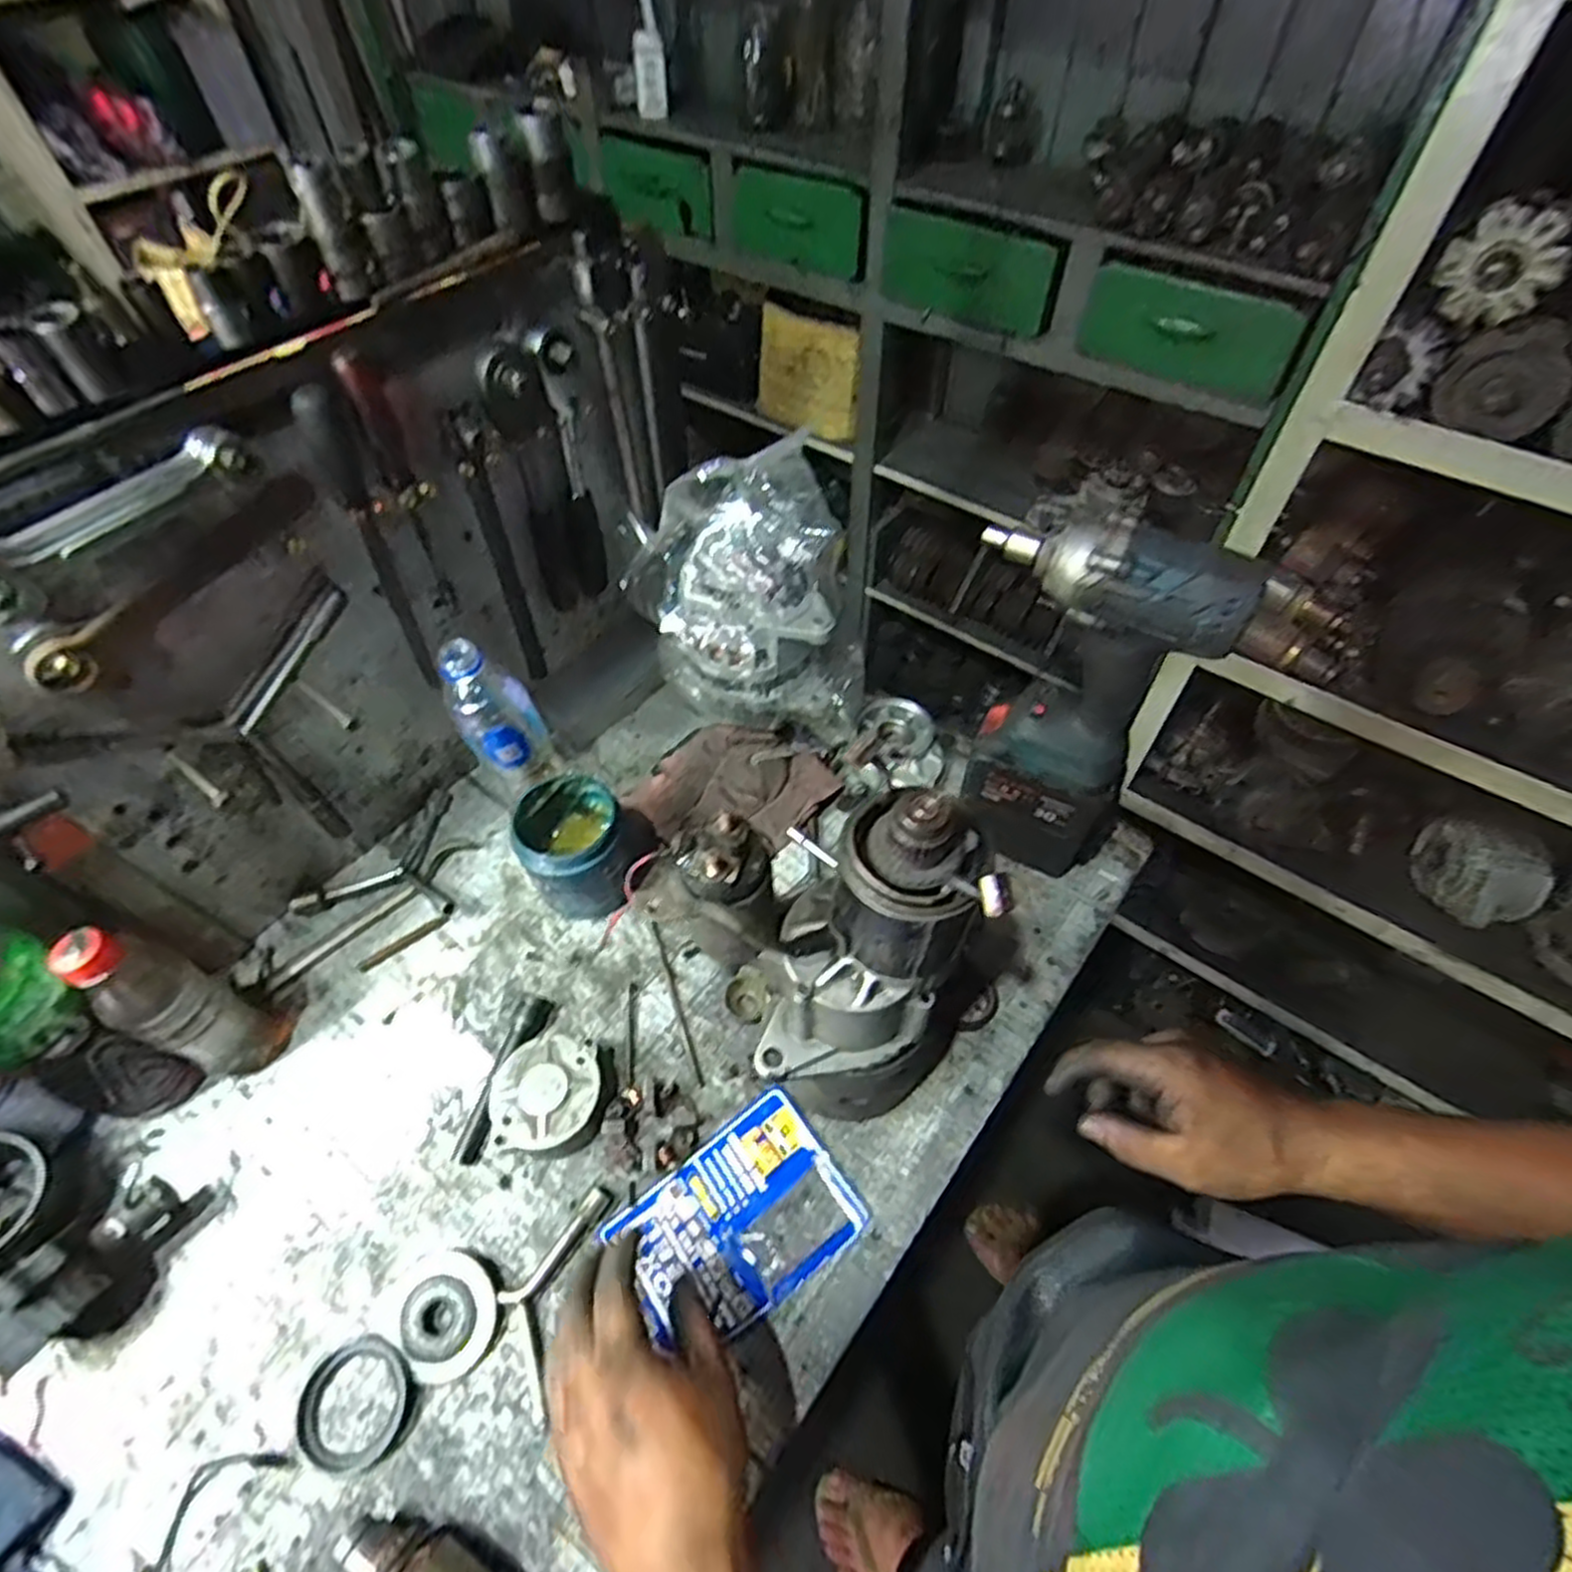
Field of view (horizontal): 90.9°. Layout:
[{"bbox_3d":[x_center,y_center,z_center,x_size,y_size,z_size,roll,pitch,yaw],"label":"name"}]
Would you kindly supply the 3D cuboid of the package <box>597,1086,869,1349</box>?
[{"bbox_3d":[-0.033,0.308,0.548,0.154,0.017,0.112,-34,60,-20],"label":"package"}]

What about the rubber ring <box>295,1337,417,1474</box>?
[{"bbox_3d":[-0.272,0.391,0.490,0.068,0.006,0.066,-1,54,2],"label":"rubber ring"}]

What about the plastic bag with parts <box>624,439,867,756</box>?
[{"bbox_3d":[-0.041,-0.169,0.726,0.223,0.265,0.115,12,56,11],"label":"plastic bag with parts"}]

